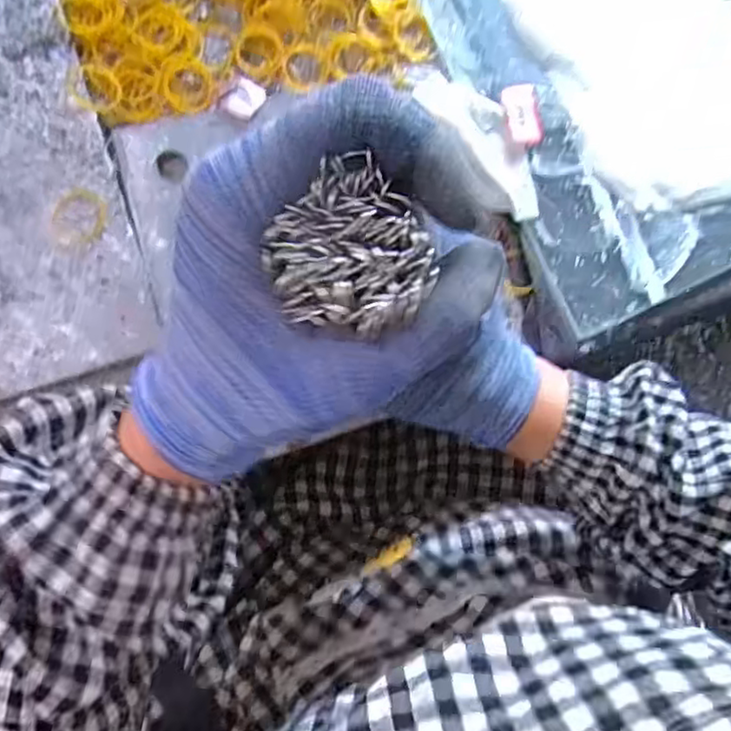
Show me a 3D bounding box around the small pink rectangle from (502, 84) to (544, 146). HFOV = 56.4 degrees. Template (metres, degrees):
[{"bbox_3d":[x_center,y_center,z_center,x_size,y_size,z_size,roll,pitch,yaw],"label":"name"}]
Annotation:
[{"bbox_3d":[0.098,-0.157,0.423,0.022,0.004,0.037,-12,88,-7],"label":"small pink rectangle"}]

